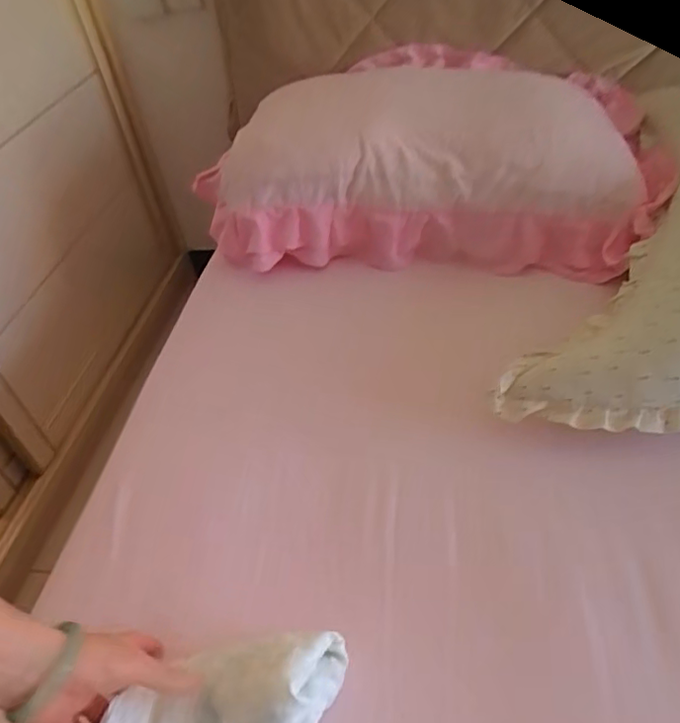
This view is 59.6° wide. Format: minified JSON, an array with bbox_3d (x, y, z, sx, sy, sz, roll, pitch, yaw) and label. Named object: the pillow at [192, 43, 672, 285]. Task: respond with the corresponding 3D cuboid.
[{"bbox_3d":[0.163,-0.366,1.031,0.707,0.198,0.521,3,43,12],"label":"pillow"}]

